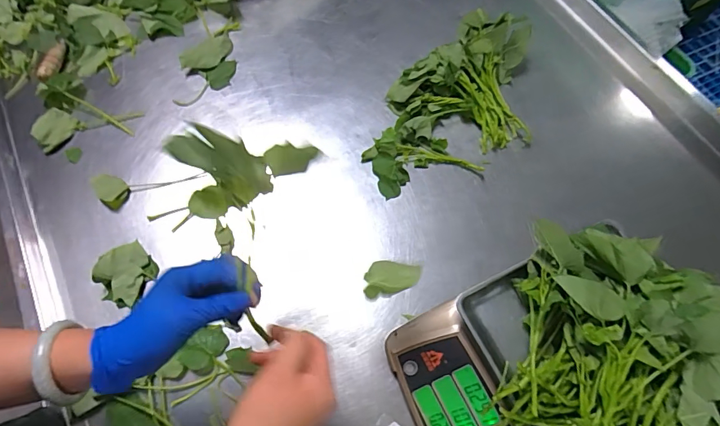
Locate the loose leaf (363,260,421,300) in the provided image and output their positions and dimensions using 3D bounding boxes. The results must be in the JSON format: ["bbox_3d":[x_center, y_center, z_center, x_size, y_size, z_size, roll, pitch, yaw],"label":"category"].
[{"bbox_3d":[0.035,0.069,0.451,0.062,0.021,0.036,-7,67,-5],"label":"loose leaf"}]

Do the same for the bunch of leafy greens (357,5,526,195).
[{"bbox_3d":[0.163,-0.181,0.704,0.226,0.094,0.365,41,71,15],"label":"bunch of leafy greens"}]

